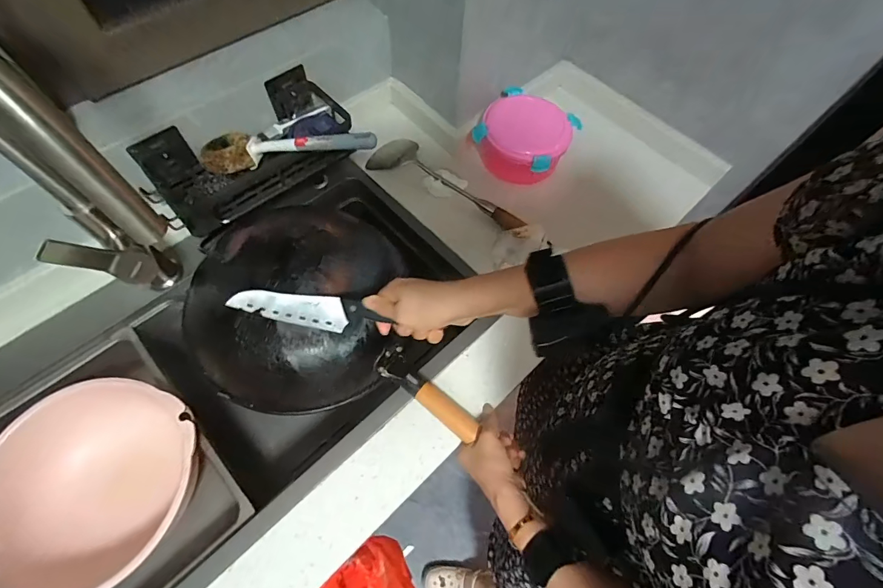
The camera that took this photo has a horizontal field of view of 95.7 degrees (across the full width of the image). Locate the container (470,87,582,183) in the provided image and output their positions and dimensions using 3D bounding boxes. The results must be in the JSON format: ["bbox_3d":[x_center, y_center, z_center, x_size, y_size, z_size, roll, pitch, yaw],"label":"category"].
[{"bbox_3d":[0.149,-0.279,0.713,0.151,0.086,0.129,30,65,11],"label":"container"}]

